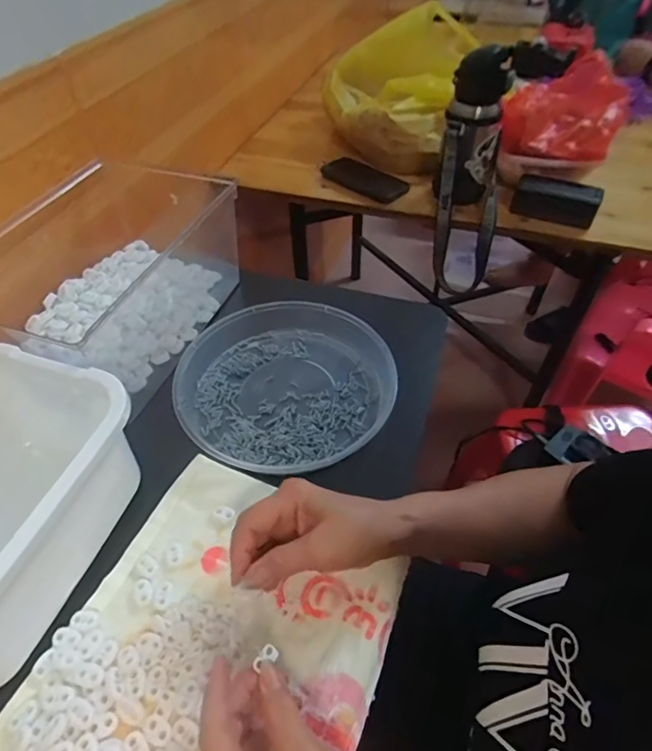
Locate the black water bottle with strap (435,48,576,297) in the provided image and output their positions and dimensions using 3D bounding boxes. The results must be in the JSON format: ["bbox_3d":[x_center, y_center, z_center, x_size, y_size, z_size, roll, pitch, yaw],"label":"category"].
[{"bbox_3d":[0.255,-0.322,0.801,0.147,0.367,0.114,16,51,14],"label":"black water bottle with strap"}]

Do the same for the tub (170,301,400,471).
[{"bbox_3d":[-0.043,0.005,0.532,0.230,0.035,0.217,0,49,0],"label":"tub"}]

